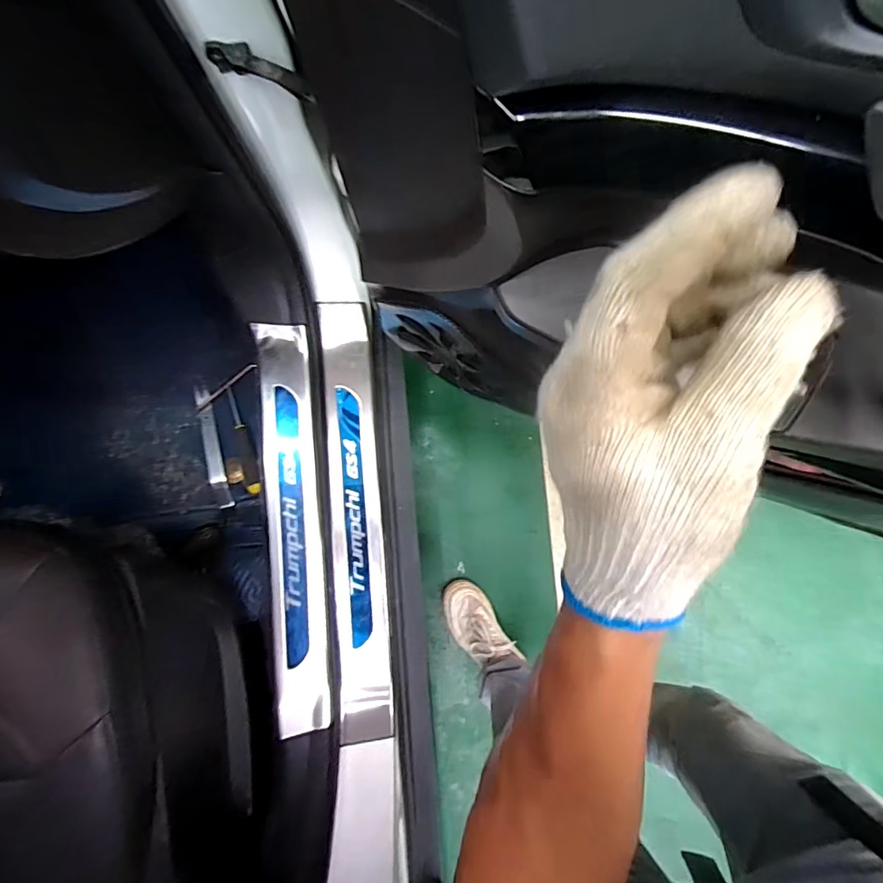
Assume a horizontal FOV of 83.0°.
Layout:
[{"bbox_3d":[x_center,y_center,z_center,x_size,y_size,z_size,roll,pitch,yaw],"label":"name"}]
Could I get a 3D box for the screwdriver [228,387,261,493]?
[{"bbox_3d":[-0.305,-0.002,0.765,0.026,0.027,0.169,-17,85,-2],"label":"screwdriver"}]

